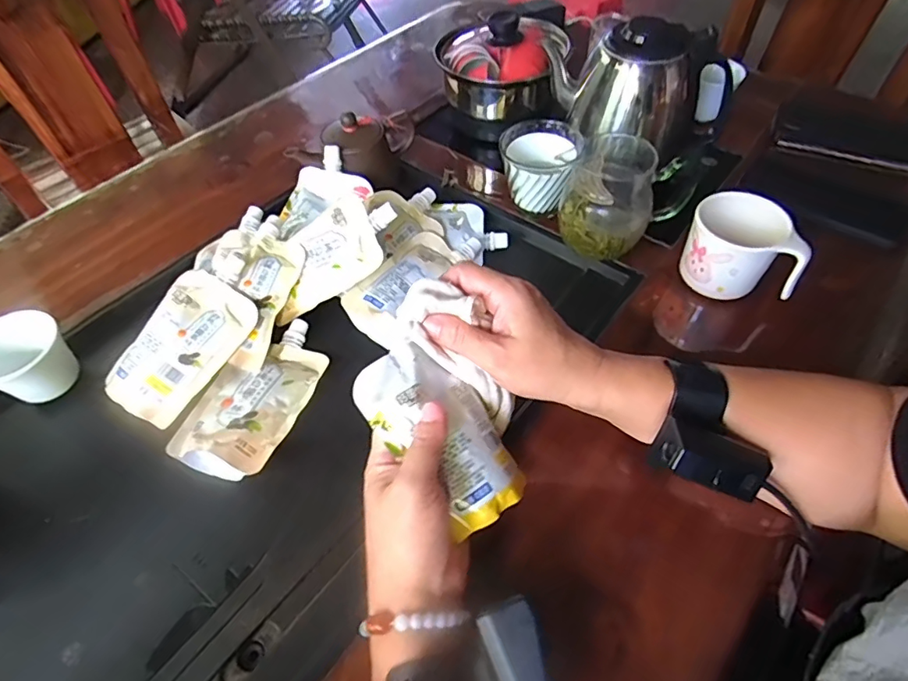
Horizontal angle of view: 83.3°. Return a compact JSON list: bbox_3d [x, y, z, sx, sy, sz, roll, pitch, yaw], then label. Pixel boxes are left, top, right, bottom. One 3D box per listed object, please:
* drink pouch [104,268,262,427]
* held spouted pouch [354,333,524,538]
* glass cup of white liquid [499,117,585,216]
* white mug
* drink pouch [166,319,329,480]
[{"bbox_3d":[-0.234,0.002,0.434,0.082,0.013,0.126,33,71,6],"label":"drink pouch"},{"bbox_3d":[-0.007,0.061,0.343,0.069,0.022,0.127,-39,85,-24],"label":"held spouted pouch"},{"bbox_3d":[0.089,-0.180,0.537,0.078,0.065,0.084,-2,53,2],"label":"glass cup of white liquid"},{"bbox_3d":[0.255,-0.083,0.454,0.085,0.074,0.067,8,54,9],"label":"white mug"},{"bbox_3d":[-0.168,0.040,0.432,0.084,0.030,0.147,13,55,13],"label":"drink pouch"}]

